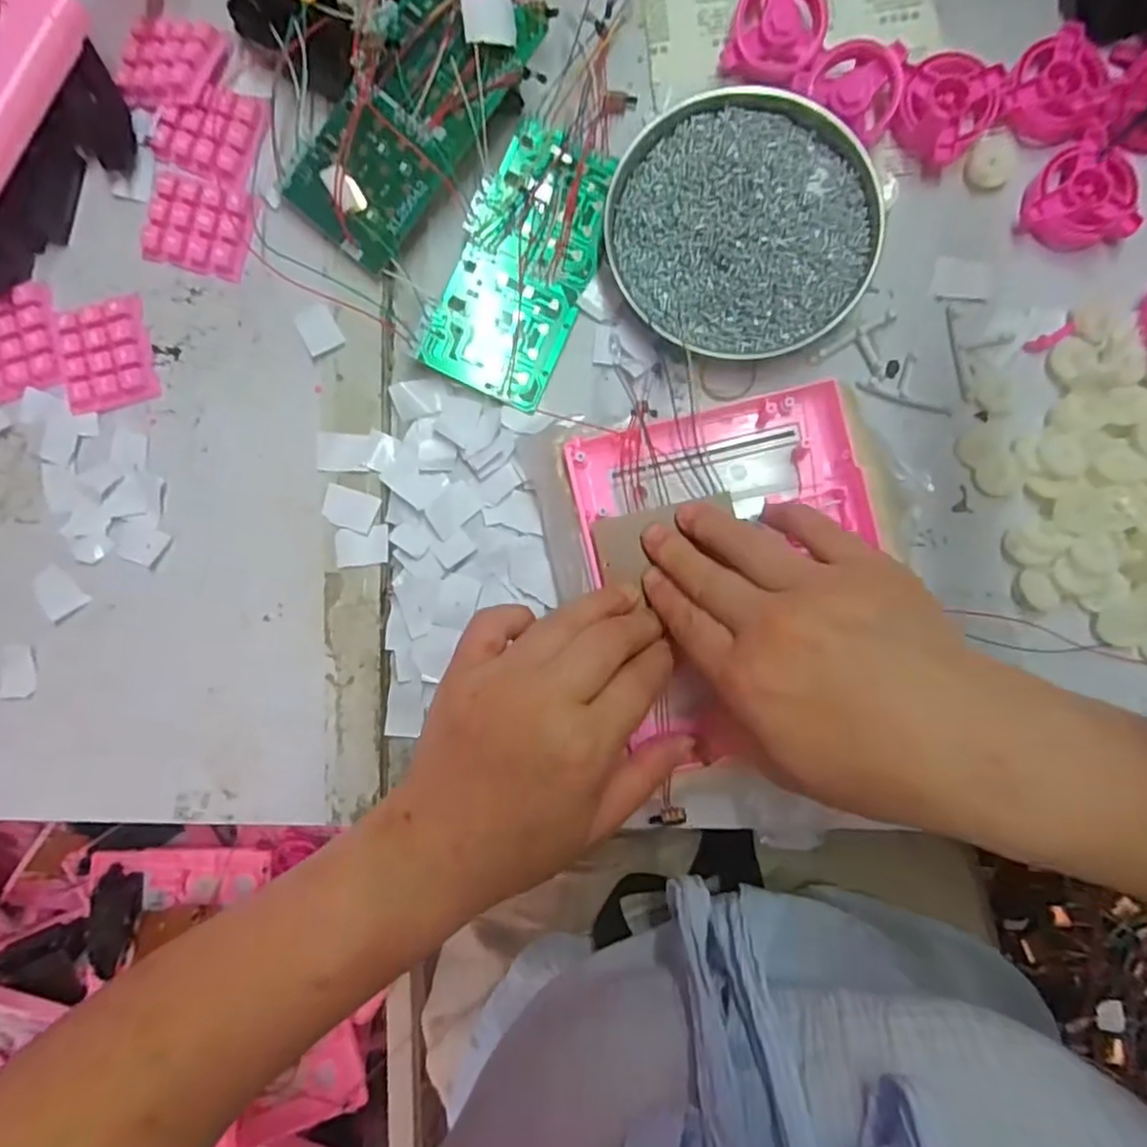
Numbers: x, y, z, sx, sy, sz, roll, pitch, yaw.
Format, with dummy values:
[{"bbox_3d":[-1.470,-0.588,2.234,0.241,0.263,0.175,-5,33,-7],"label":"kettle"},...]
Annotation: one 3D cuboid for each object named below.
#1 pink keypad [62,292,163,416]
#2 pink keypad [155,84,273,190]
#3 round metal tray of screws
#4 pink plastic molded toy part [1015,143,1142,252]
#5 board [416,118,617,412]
[{"bbox_3d":[-0.256,-0.120,0.366,0.047,0.004,0.057,-14,88,2],"label":"pink keypad"},{"bbox_3d":[-0.197,-0.240,0.367,0.056,0.007,0.048,19,89,3],"label":"pink keypad"},{"bbox_3d":[0.087,-0.181,0.350,0.134,0.019,0.127,0,88,2],"label":"round metal tray of screws"},{"bbox_3d":[0.260,-0.193,0.343,0.048,0.020,0.045,0,88,2],"label":"pink plastic molded toy part"},{"bbox_3d":[-0.026,-0.165,0.361,0.068,0.016,0.139,20,89,3],"label":"board"}]

